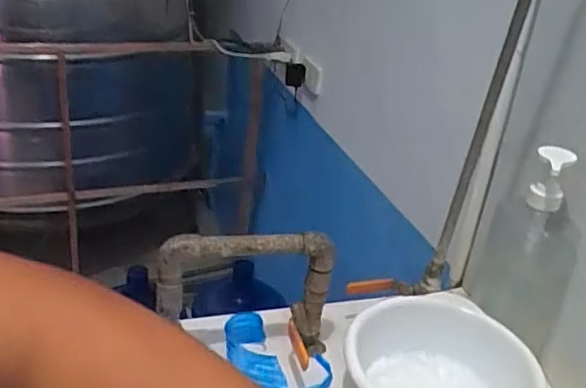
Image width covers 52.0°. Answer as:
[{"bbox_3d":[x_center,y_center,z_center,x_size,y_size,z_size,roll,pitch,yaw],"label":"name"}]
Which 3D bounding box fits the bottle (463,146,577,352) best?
[{"bbox_3d":[0.271,0.056,0.703,0.066,0.237,0.097,-1,28,-14],"label":"bottle"}]

